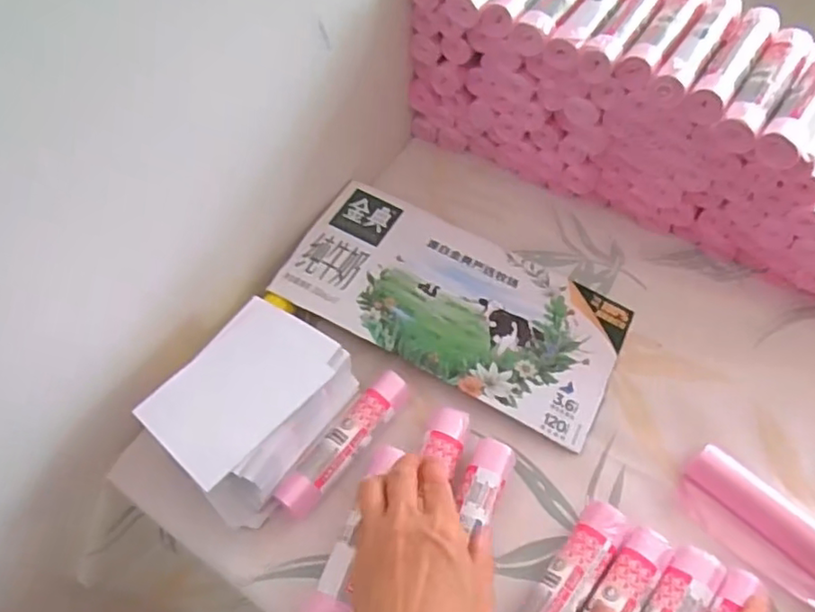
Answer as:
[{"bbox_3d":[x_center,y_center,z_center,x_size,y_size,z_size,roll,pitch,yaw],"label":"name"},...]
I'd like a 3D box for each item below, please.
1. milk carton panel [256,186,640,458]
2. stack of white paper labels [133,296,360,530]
[{"bbox_3d":[0.040,-0.006,0.527,0.271,0.006,0.142,26,60,10],"label":"milk carton panel"},{"bbox_3d":[-0.105,0.072,0.445,0.087,0.074,0.131,29,62,18],"label":"stack of white paper labels"}]

